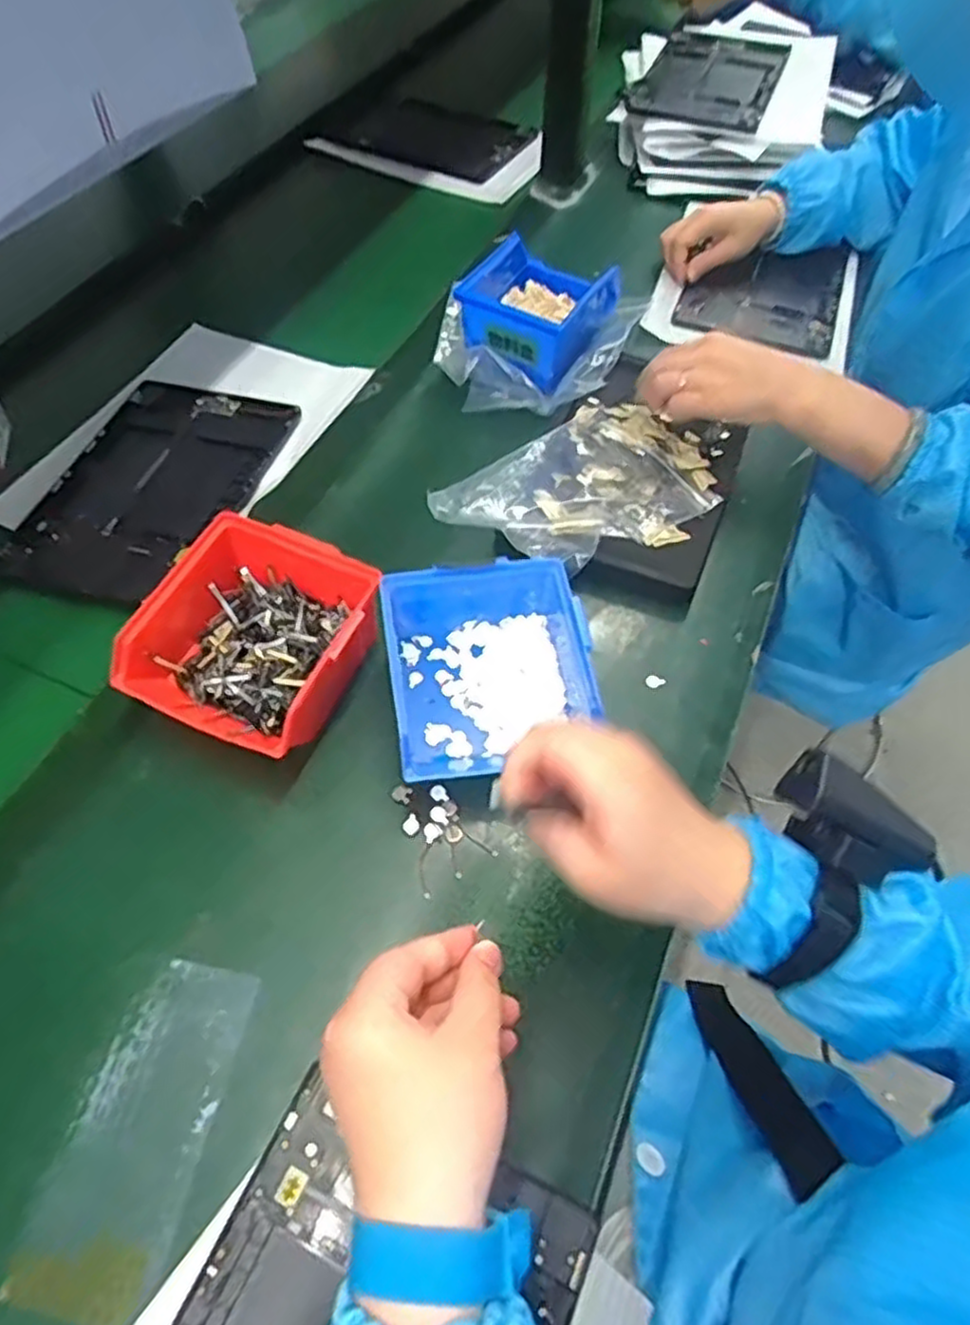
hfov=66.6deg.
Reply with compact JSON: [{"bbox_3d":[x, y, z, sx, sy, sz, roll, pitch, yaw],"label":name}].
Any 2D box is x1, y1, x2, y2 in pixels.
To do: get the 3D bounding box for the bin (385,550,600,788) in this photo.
[{"bbox_3d":[0.002,-0.002,0.481,0.126,0.060,0.123,-10,60,-10],"label":"bin"}]

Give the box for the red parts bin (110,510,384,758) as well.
[{"bbox_3d":[-0.149,-0.013,0.482,0.151,0.068,0.138,23,60,10],"label":"red parts bin"}]

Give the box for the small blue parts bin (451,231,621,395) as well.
[{"bbox_3d":[0.045,-0.328,0.682,0.114,0.065,0.135,26,60,12],"label":"small blue parts bin"}]

